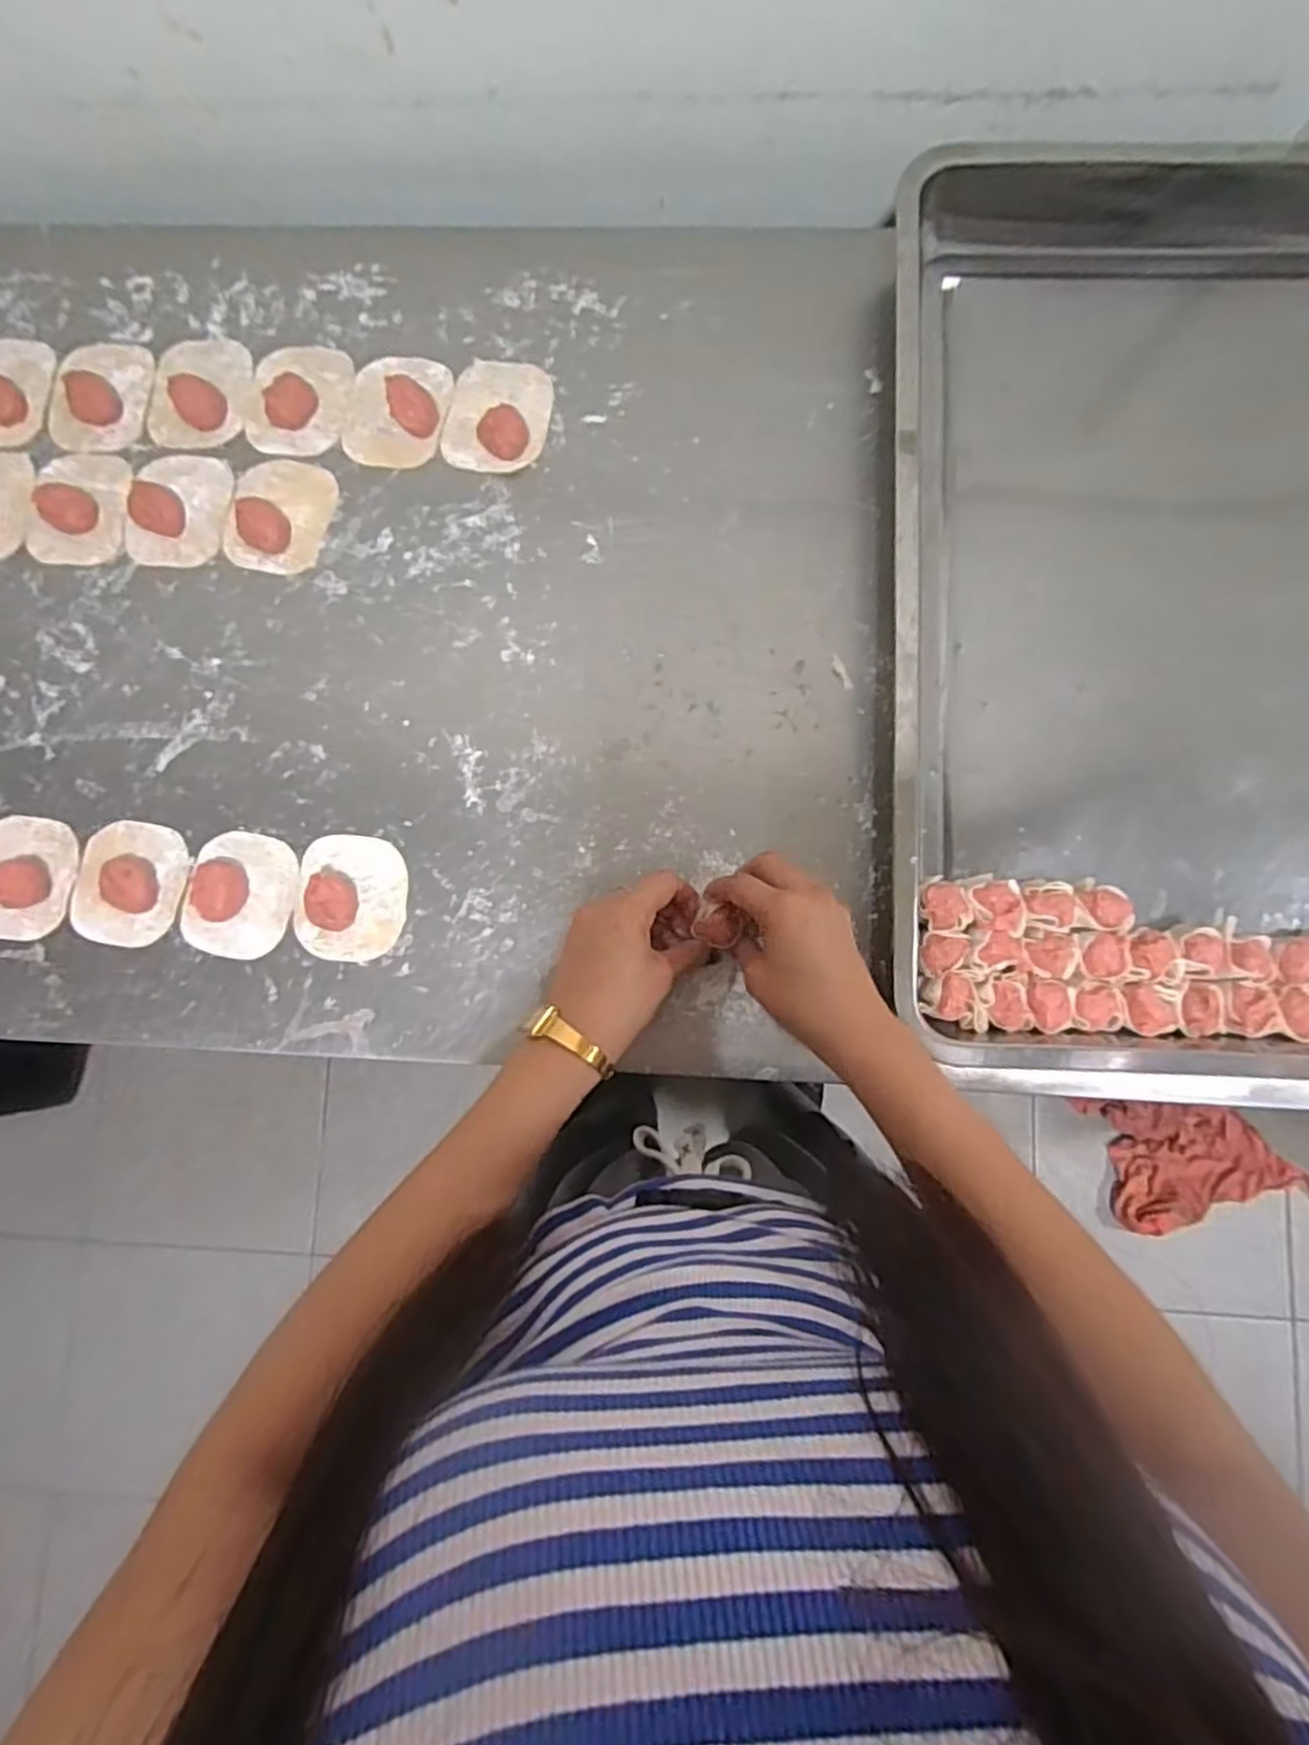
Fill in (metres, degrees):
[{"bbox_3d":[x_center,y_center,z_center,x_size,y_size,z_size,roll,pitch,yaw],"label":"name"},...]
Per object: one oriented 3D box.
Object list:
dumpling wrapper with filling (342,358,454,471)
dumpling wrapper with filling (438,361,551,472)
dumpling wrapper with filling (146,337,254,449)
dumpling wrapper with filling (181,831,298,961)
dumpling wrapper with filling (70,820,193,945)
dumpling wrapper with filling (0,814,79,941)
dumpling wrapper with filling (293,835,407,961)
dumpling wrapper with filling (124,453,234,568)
[{"bbox_3d":[-0.187,-0.335,0.536,0.071,0.016,0.083,10,85,2],"label":"dumpling wrapper with filling"},{"bbox_3d":[-0.112,-0.329,0.532,0.070,0.017,0.084,12,85,2],"label":"dumpling wrapper with filling"},{"bbox_3d":[-0.332,-0.354,0.546,0.074,0.013,0.087,9,85,2],"label":"dumpling wrapper with filling"},{"bbox_3d":[-0.282,0.015,0.501,0.071,0.023,0.082,10,85,2],"label":"dumpling wrapper with filling"},{"bbox_3d":[-0.358,0.007,0.504,0.071,0.018,0.082,8,85,2],"label":"dumpling wrapper with filling"},{"bbox_3d":[-0.437,0.003,0.513,0.071,0.013,0.084,9,85,2],"label":"dumpling wrapper with filling"},{"bbox_3d":[-0.206,0.016,0.496,0.073,0.029,0.083,6,85,2],"label":"dumpling wrapper with filling"},{"bbox_3d":[-0.344,-0.263,0.536,0.071,0.014,0.085,9,85,2],"label":"dumpling wrapper with filling"}]

